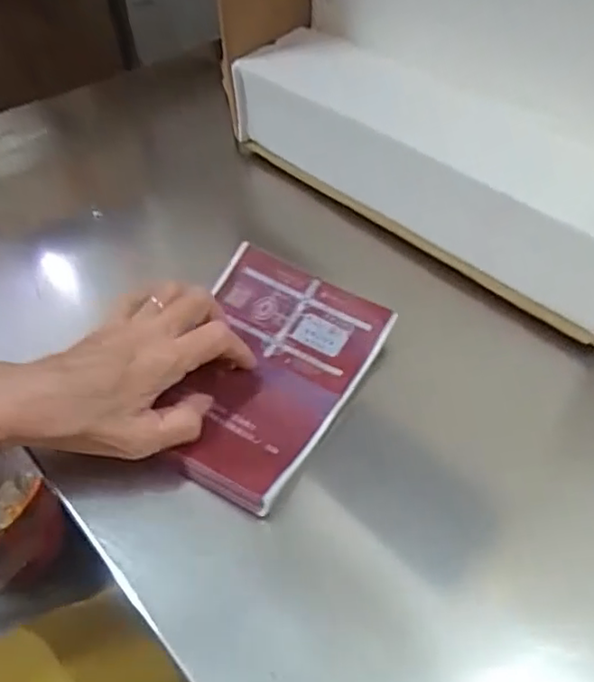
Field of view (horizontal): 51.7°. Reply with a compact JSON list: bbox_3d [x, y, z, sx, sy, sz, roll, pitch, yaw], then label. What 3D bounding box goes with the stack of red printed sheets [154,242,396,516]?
[{"bbox_3d":[-0.027,0.015,0.395,0.121,0.020,0.162,25,55,21],"label":"stack of red printed sheets"}]

